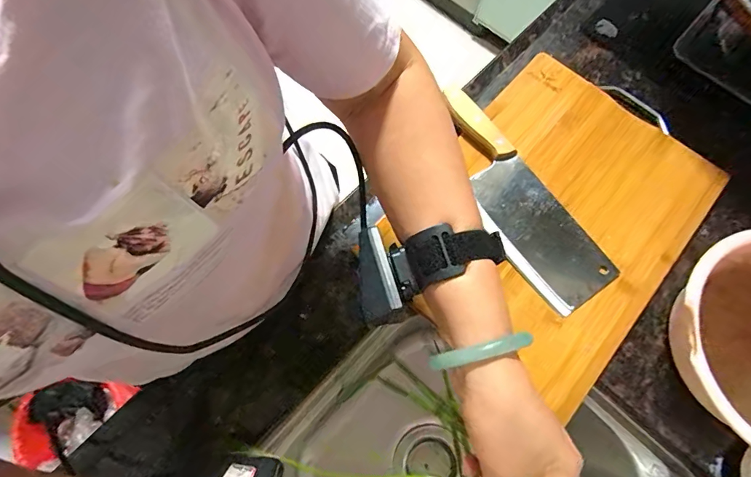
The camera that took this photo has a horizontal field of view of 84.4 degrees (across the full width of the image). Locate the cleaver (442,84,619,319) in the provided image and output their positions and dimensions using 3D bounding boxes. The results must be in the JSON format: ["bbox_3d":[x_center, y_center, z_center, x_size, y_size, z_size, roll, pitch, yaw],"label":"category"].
[{"bbox_3d":[0.160,-0.052,0.497,0.093,0.027,0.292,-33,74,-12],"label":"cleaver"}]

